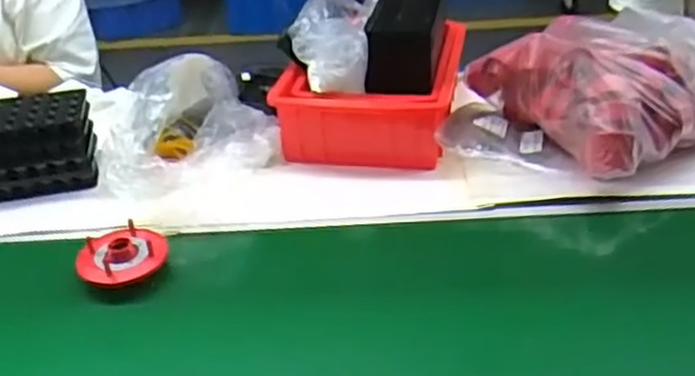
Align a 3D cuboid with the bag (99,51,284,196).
[{"bbox_3d":[-0.182,-0.067,0.791,0.191,0.100,0.161,-23,37,-28],"label":"bag"}]

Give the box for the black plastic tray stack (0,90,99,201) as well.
[{"bbox_3d":[-0.384,-0.044,0.804,0.194,0.084,0.090,-7,32,-6],"label":"black plastic tray stack"}]

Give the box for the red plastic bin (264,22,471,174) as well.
[{"bbox_3d":[0.035,-0.127,0.916,0.218,0.088,0.246,4,33,11],"label":"red plastic bin"}]

